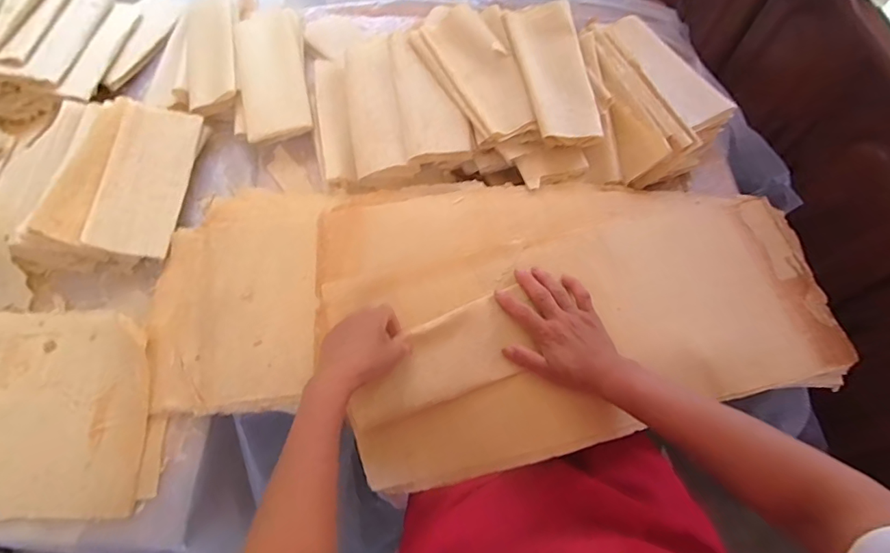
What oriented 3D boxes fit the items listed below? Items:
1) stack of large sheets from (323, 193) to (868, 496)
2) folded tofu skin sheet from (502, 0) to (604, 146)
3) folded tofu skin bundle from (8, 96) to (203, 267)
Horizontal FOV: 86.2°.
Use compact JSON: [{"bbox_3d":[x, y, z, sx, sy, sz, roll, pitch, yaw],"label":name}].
[{"bbox_3d":[0.188,0.027,0.649,0.677,0.066,0.380,-8,66,-8],"label":"stack of large sheets"},{"bbox_3d":[0.170,-0.332,0.756,0.112,0.033,0.290,-7,71,-1],"label":"folded tofu skin sheet"},{"bbox_3d":[-0.512,-0.153,0.736,0.192,0.049,0.275,2,64,2],"label":"folded tofu skin bundle"}]

